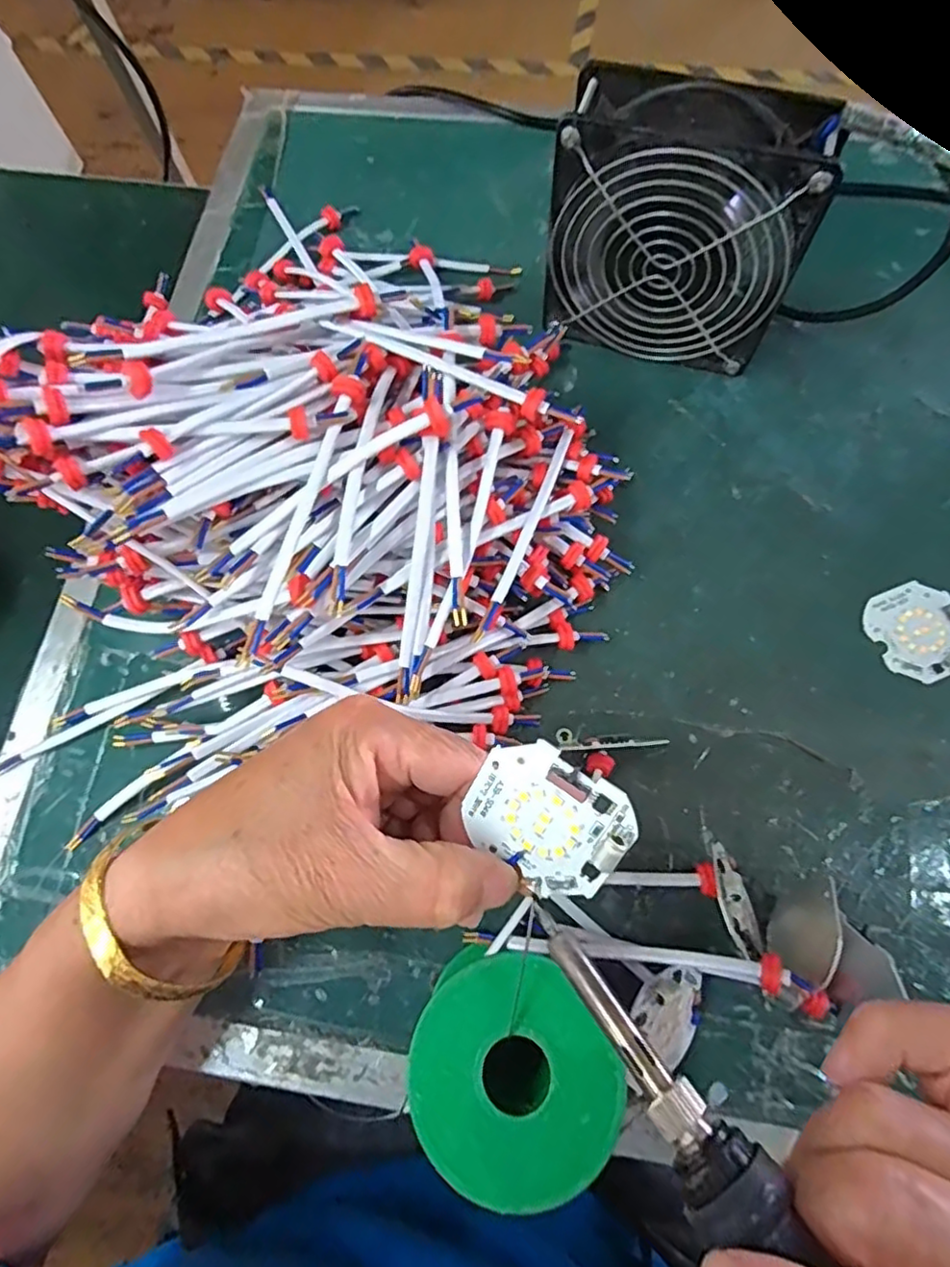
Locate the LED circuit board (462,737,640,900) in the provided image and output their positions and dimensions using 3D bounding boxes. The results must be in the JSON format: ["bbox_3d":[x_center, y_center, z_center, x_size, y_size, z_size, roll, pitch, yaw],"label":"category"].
[{"bbox_3d":[0.020,0.056,0.183,0.046,0.007,0.043,34,115,12],"label":"LED circuit board"}]

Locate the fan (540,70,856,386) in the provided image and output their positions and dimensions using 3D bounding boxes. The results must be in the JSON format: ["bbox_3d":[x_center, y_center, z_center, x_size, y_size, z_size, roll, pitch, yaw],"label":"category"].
[{"bbox_3d":[0.100,-0.198,0.316,0.118,0.119,0.046,17,73,9],"label":"fan"}]

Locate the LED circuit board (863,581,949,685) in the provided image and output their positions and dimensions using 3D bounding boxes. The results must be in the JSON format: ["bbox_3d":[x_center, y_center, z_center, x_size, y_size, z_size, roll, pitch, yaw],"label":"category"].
[{"bbox_3d":[0.218,-0.002,0.304,0.044,0.004,0.046,-19,72,-3],"label":"LED circuit board"}]

